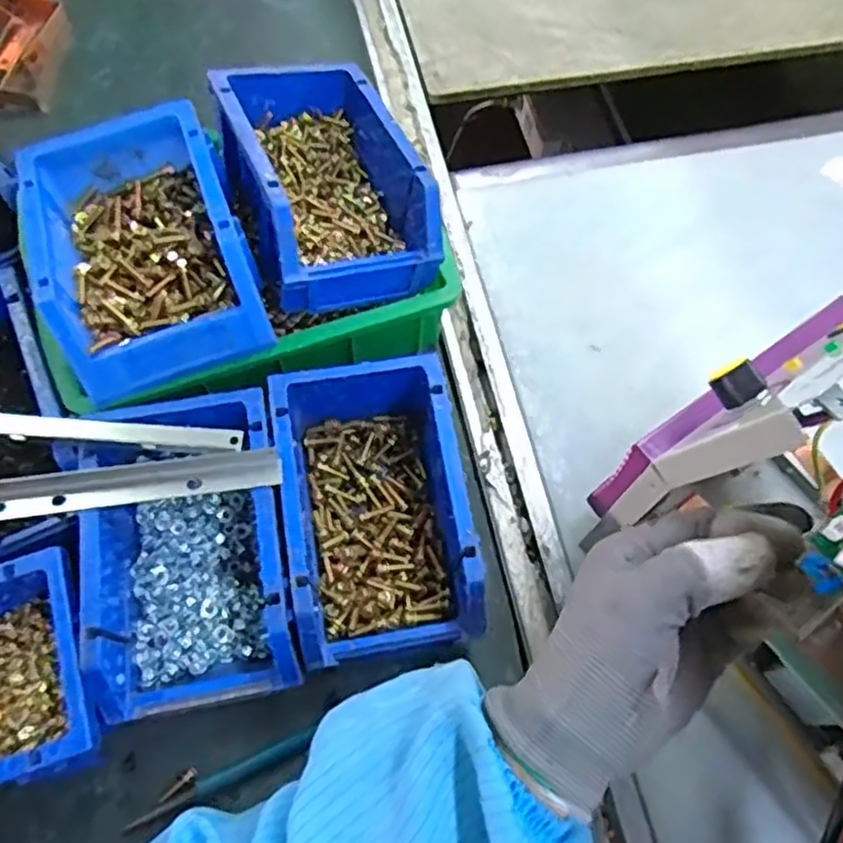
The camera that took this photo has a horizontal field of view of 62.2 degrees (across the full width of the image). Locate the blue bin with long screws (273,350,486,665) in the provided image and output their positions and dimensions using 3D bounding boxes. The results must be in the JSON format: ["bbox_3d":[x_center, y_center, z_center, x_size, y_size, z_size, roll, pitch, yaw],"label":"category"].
[{"bbox_3d":[-0.026,0.050,0.400,0.100,0.067,0.160,-8,67,-6],"label":"blue bin with long screws"}]

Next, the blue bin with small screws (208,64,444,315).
[{"bbox_3d":[-0.059,-0.153,0.426,0.109,0.063,0.166,-18,68,-10],"label":"blue bin with small screws"}]

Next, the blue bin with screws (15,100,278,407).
[{"bbox_3d":[-0.160,-0.099,0.395,0.113,0.051,0.154,-20,68,-11],"label":"blue bin with screws"}]

